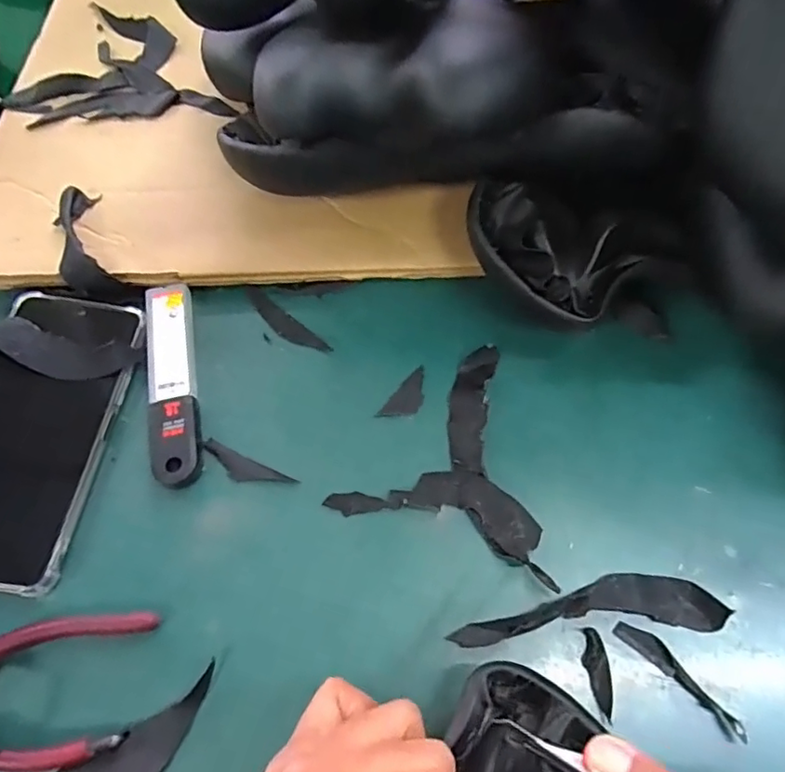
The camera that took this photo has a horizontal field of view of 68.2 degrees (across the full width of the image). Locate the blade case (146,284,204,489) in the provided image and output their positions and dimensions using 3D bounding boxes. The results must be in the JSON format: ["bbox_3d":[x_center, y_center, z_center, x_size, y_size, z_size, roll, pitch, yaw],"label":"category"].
[{"bbox_3d":[-0.129,-0.005,0.337,0.027,0.005,0.129,-11,65,-4],"label":"blade case"}]

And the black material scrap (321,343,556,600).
[{"bbox_3d":[0.040,0.031,0.316,0.111,0.008,0.114,18,66,10],"label":"black material scrap"}]

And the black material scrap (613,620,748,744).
[{"bbox_3d":[0.132,0.132,0.264,0.011,0.006,0.064,-42,70,-17],"label":"black material scrap"}]

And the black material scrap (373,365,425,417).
[{"bbox_3d":[0.010,0.006,0.336,0.017,0.004,0.039,36,70,17],"label":"black material scrap"}]

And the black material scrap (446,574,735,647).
[{"bbox_3d":[0.093,0.106,0.278,0.126,0.007,0.027,-4,64,0],"label":"black material scrap"}]

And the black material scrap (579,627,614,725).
[{"bbox_3d":[0.095,0.131,0.264,0.011,0.004,0.038,-5,65,-1],"label":"black material scrap"}]

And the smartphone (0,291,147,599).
[{"bbox_3d":[-0.201,0.023,0.320,0.079,0.012,0.166,7,65,5],"label":"smartphone"}]

